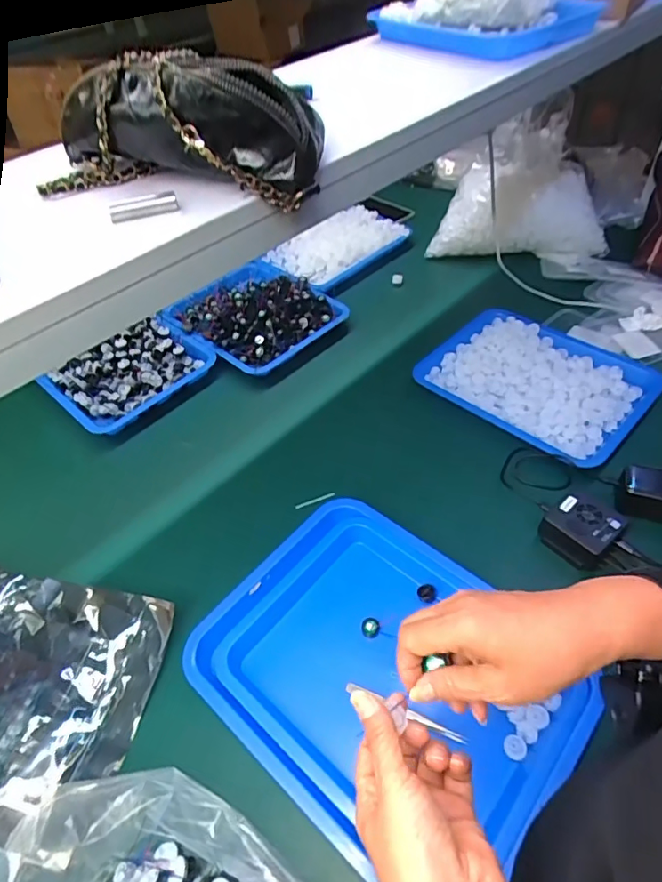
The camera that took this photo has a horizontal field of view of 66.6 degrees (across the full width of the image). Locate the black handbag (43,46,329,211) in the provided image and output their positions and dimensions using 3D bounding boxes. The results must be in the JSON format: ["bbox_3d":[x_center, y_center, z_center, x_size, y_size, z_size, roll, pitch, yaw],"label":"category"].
[{"bbox_3d":[-0.130,-0.253,0.412,0.233,0.089,0.075,6,49,11],"label":"black handbag"}]

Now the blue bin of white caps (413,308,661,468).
[{"bbox_3d":[0.335,-0.108,0.827,0.326,0.040,0.257,35,60,31],"label":"blue bin of white caps"}]

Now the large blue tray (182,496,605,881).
[{"bbox_3d":[0.050,0.246,0.557,0.383,0.062,0.297,31,58,29],"label":"large blue tray"}]

